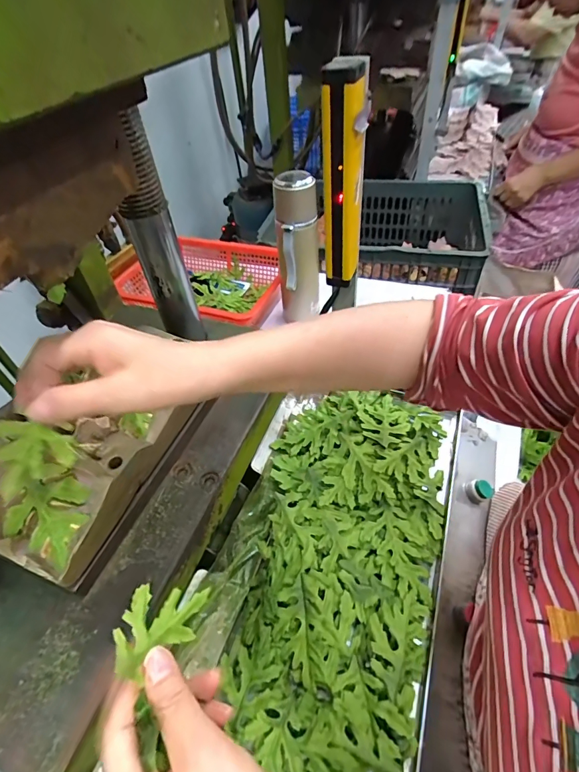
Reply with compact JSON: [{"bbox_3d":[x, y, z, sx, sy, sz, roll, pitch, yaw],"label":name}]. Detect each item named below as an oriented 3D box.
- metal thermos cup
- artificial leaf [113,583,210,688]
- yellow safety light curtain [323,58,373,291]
[{"bbox_3d":[0.014,-0.197,0.621,0.064,0.244,0.063,-4,47,2],"label":"metal thermos cup"},{"bbox_3d":[-0.074,0.144,0.233,0.006,0.059,0.045,-40,42,23],"label":"artificial leaf"},{"bbox_3d":[0.054,-0.195,0.382,0.033,0.189,0.051,8,48,12],"label":"yellow safety light curtain"}]

